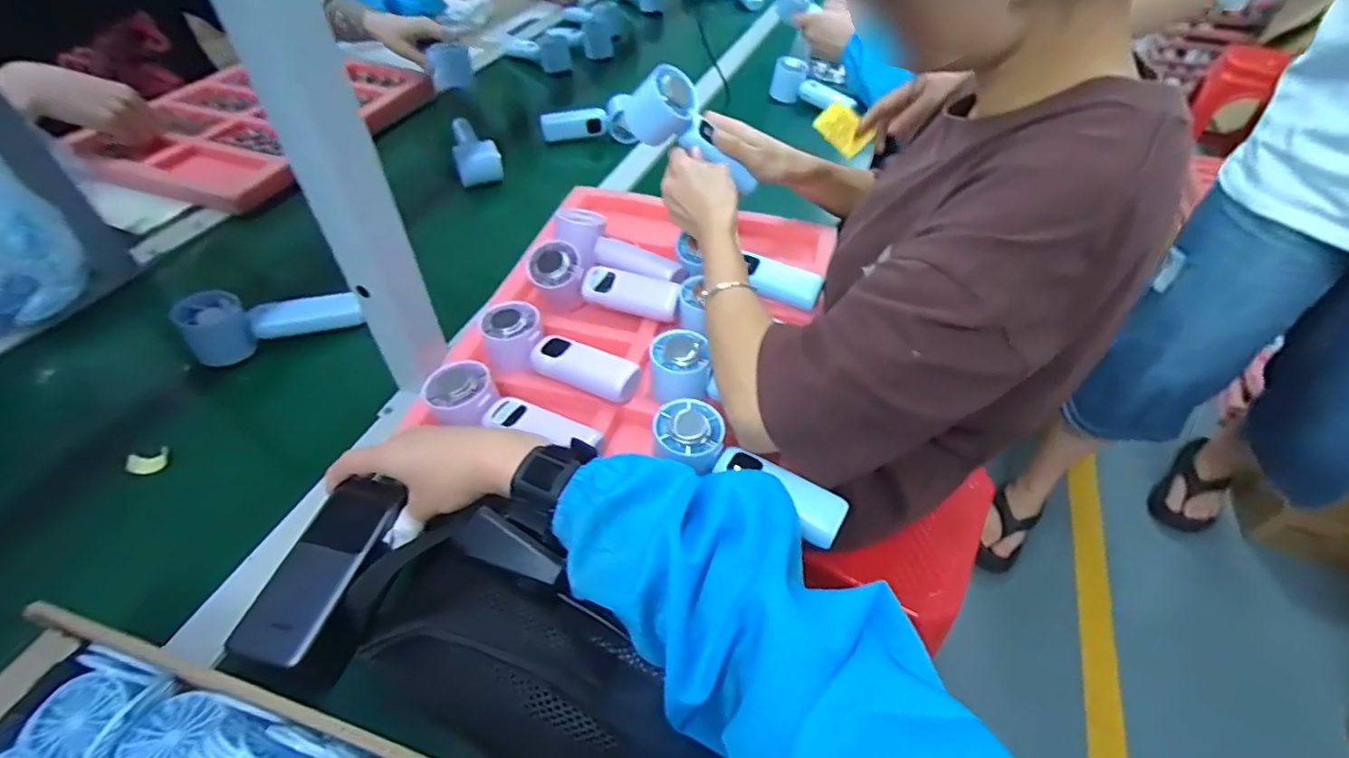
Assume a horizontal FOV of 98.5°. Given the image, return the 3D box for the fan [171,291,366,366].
[{"bbox_3d":[-0.398,-0.061,0.582,0.148,0.061,0.042,-18,51,-18],"label":"fan"}]

